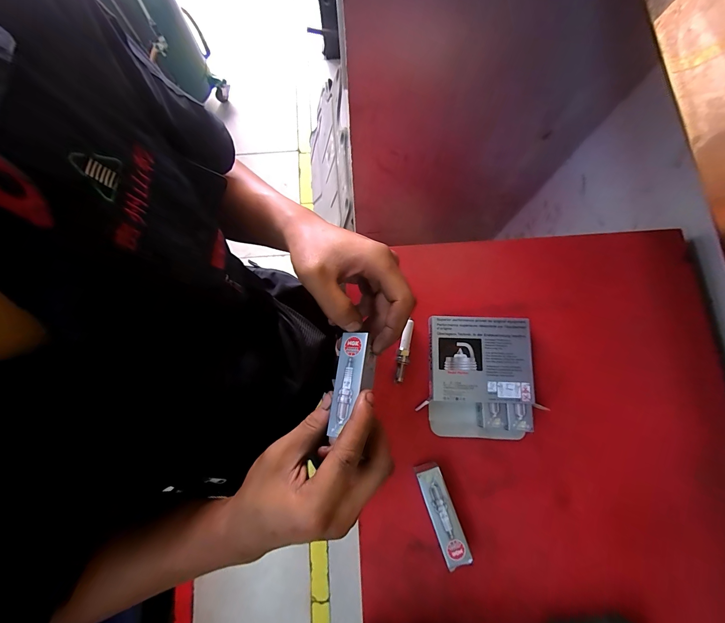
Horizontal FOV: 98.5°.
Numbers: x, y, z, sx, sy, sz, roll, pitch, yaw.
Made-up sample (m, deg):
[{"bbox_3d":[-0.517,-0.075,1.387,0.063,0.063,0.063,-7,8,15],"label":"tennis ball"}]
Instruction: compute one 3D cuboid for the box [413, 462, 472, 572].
[{"bbox_3d":[0.078,0.198,0.307,0.025,0.020,0.089,-19,79,-3],"label":"box"}]

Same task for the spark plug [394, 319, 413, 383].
[{"bbox_3d":[0.046,0.044,0.346,0.012,0.016,0.068,11,79,2],"label":"spark plug"}]

